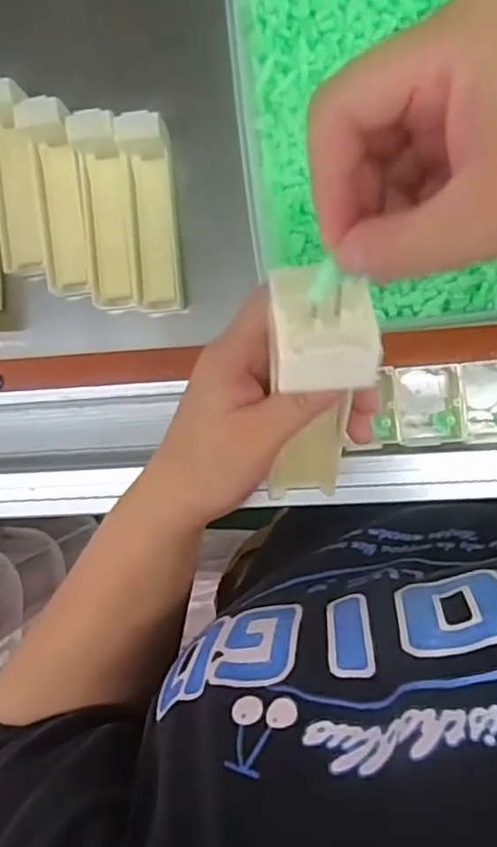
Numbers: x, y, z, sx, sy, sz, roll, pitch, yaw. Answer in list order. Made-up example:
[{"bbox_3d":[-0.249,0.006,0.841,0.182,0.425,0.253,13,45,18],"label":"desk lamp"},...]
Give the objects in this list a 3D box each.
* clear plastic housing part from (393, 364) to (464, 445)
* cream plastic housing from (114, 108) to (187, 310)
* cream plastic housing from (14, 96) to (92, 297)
[{"bbox_3d":[0.102,-0.010,0.362,0.035,0.012,0.045,-7,91,7],"label":"clear plastic housing part"},{"bbox_3d":[-0.076,-0.160,0.494,0.041,0.043,0.141,-5,92,7],"label":"cream plastic housing"},{"bbox_3d":[-0.152,-0.176,0.502,0.040,0.033,0.142,-5,92,7],"label":"cream plastic housing"}]

